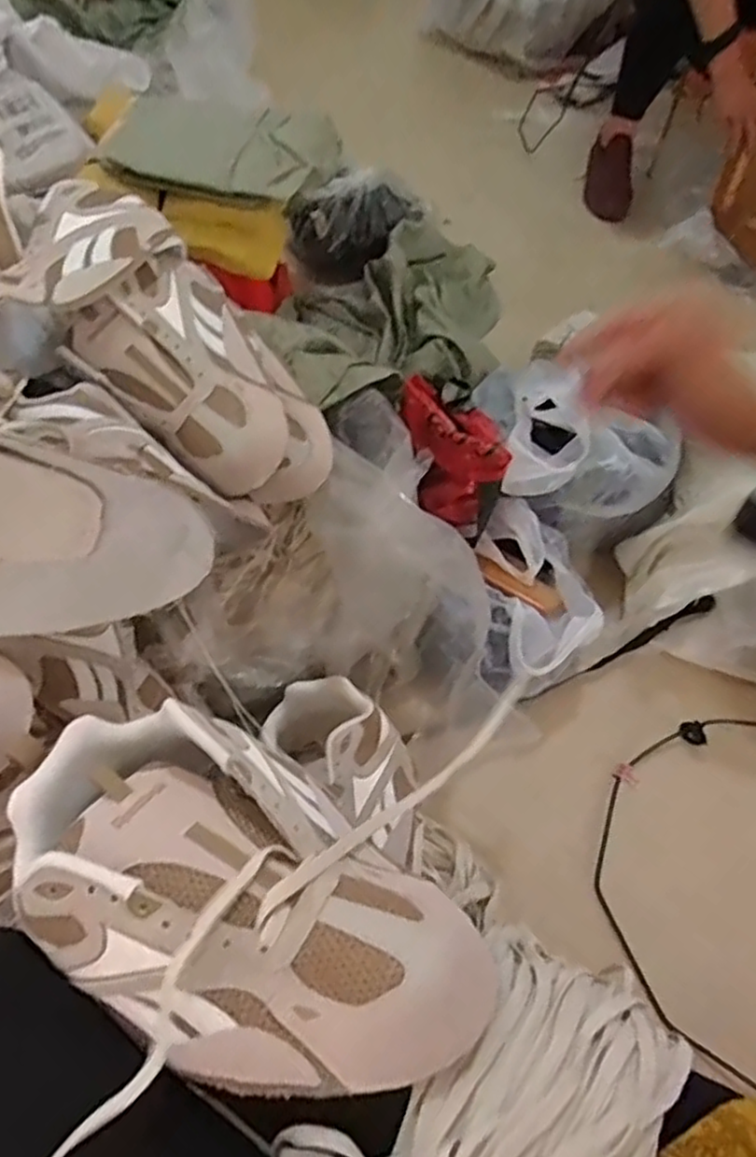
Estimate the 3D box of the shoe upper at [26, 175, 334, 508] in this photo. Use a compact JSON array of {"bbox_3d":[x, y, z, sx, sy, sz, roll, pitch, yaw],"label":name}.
[{"bbox_3d":[-0.174,-0.211,0.642,0.339,0.070,0.161,49,65,-12],"label":"shoe upper"}]

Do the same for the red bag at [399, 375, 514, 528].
[{"bbox_3d":[0.090,-0.164,0.819,0.110,0.096,0.179,-9,60,-7],"label":"red bag"}]

